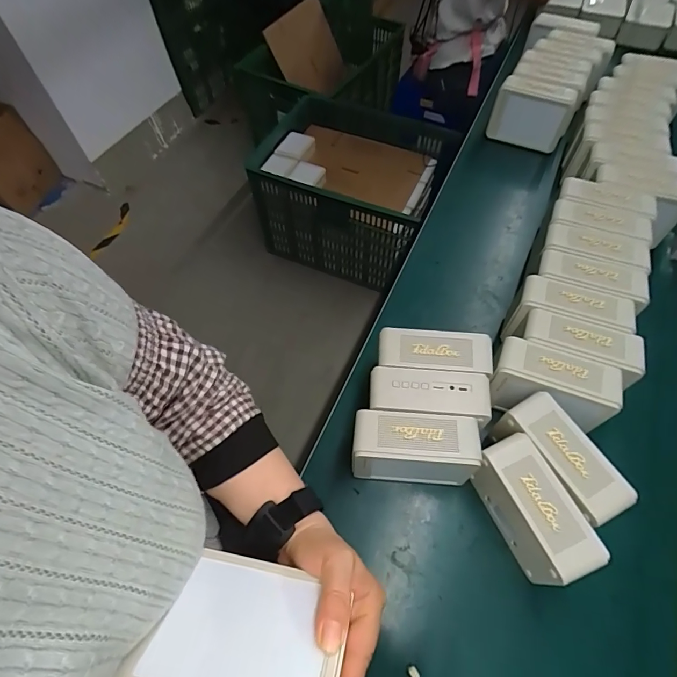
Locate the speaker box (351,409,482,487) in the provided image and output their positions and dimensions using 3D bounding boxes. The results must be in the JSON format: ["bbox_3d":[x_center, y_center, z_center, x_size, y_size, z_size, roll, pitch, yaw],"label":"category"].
[{"bbox_3d":[0.087,0.136,0.492,0.140,0.106,0.063,4,60,3],"label":"speaker box"}]

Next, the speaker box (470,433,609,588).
[{"bbox_3d":[0.207,0.188,0.454,0.054,0.106,0.136,-22,62,-11],"label":"speaker box"}]

